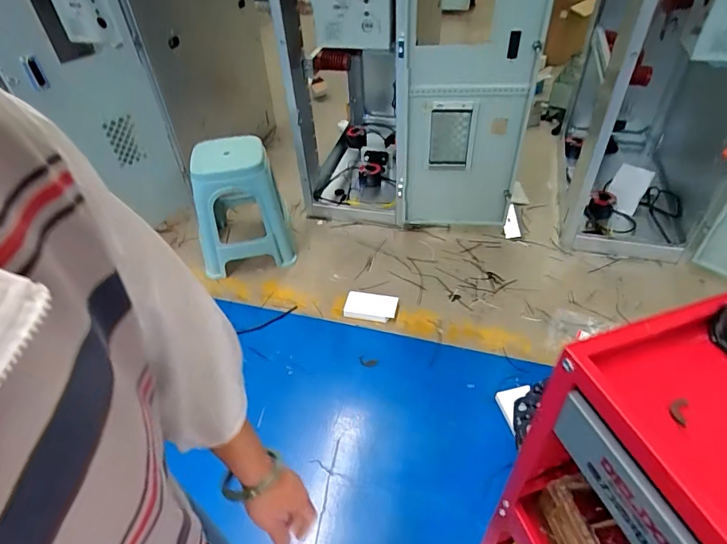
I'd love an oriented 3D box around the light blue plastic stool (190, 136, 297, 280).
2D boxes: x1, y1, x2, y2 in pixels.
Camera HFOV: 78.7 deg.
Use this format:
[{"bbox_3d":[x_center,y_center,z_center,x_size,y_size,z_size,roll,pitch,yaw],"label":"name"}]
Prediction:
[{"bbox_3d":[-0.506,-0.301,1.812,0.347,0.480,0.359,-10,45,-8],"label":"light blue plastic stool"}]

